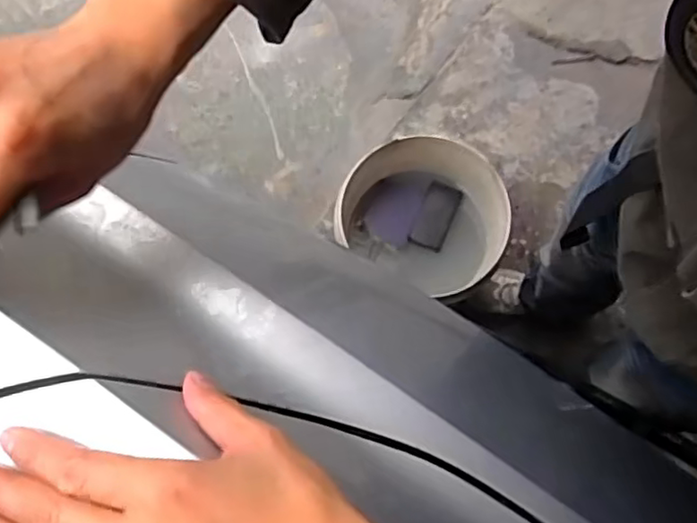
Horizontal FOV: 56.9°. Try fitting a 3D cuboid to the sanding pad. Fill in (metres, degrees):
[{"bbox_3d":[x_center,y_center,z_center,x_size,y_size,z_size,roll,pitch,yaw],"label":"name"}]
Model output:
[{"bbox_3d":[0.172,-0.088,1.273,0.071,0.019,0.138,22,78,7],"label":"sanding pad"}]

